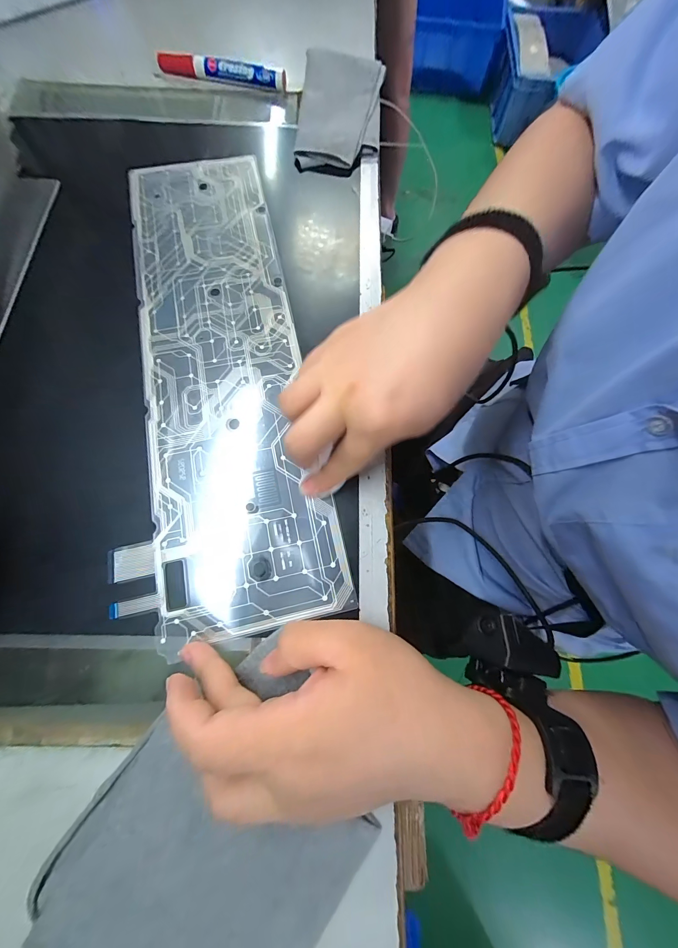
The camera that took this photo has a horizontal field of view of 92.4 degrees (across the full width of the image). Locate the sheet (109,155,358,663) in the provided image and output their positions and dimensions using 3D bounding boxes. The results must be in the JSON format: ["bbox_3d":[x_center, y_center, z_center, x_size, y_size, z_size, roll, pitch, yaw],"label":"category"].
[{"bbox_3d":[-0.100,-0.097,0.258,0.134,0.005,0.411,-11,74,-5],"label":"sheet"}]

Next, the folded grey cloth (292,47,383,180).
[{"bbox_3d":[0.001,-0.364,0.325,0.077,0.025,0.135,5,74,0],"label":"folded grey cloth"}]

